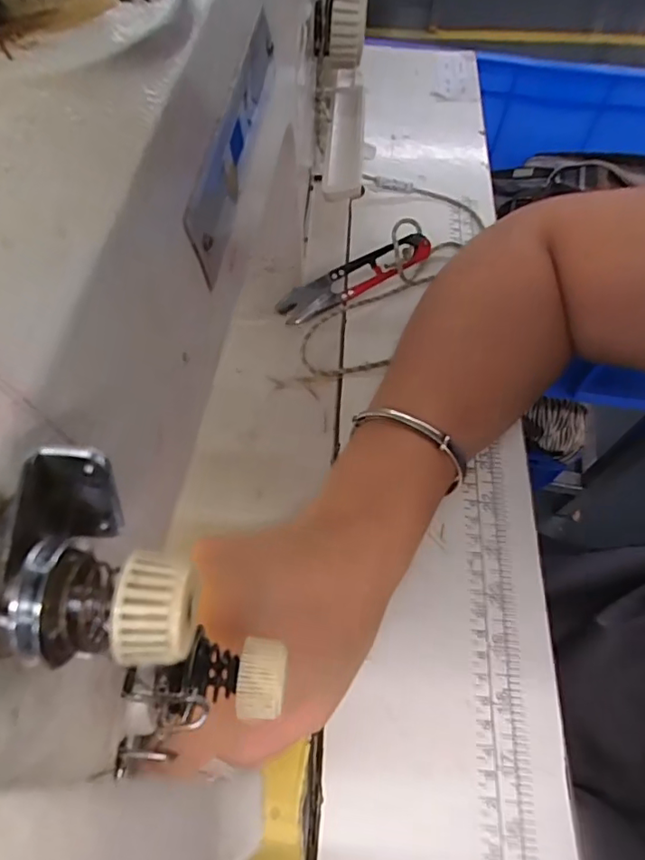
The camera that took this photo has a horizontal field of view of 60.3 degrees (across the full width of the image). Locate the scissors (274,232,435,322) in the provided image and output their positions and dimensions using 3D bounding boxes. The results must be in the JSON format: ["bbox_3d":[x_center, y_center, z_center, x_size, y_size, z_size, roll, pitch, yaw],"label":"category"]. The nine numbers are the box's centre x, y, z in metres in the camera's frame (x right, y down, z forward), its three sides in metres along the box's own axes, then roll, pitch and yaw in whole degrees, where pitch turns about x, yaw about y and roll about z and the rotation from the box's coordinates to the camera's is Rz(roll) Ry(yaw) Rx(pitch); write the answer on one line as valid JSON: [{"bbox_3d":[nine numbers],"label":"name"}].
[{"bbox_3d":[0.021,-0.101,0.369,0.107,0.016,0.019,-25,64,-1],"label":"scissors"}]

